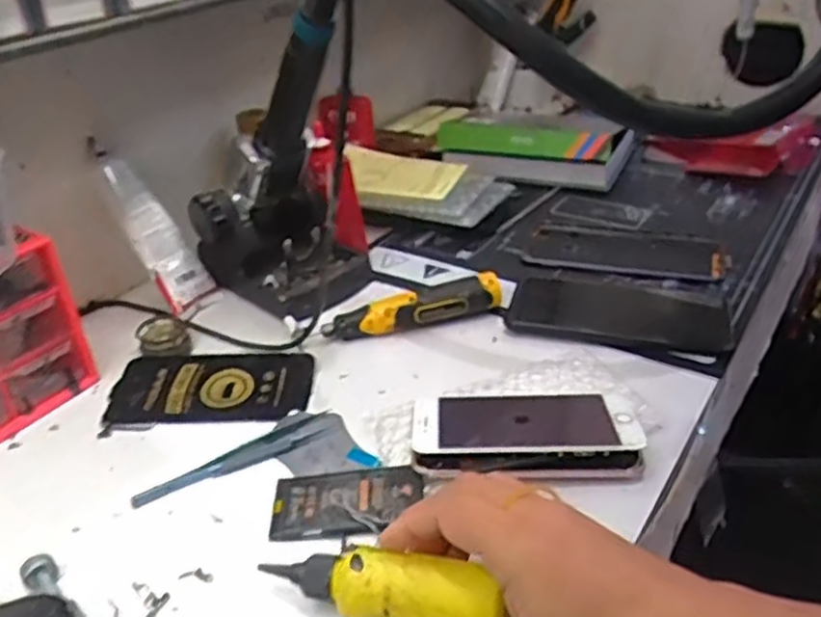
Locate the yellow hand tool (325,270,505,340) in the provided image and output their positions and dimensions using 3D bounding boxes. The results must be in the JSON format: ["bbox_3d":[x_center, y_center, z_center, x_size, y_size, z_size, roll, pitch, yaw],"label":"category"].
[{"bbox_3d":[0.004,0.002,0.572,0.140,0.030,0.020,-13,33,-15],"label":"yellow hand tool"}]

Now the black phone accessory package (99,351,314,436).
[{"bbox_3d":[-0.144,0.056,0.524,0.140,0.008,0.076,-2,32,2],"label":"black phone accessory package"}]

